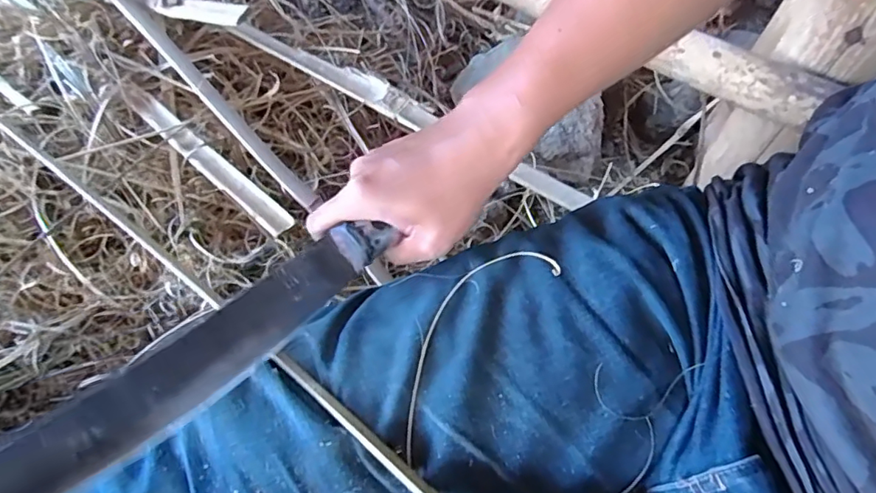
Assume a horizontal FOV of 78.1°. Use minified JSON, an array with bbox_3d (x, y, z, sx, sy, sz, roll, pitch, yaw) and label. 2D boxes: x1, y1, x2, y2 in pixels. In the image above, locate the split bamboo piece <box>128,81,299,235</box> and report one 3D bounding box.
[{"bbox_3d":[-0.212,-0.081,0.491,0.209,0.009,0.023,39,59,10],"label":"split bamboo piece"}]

